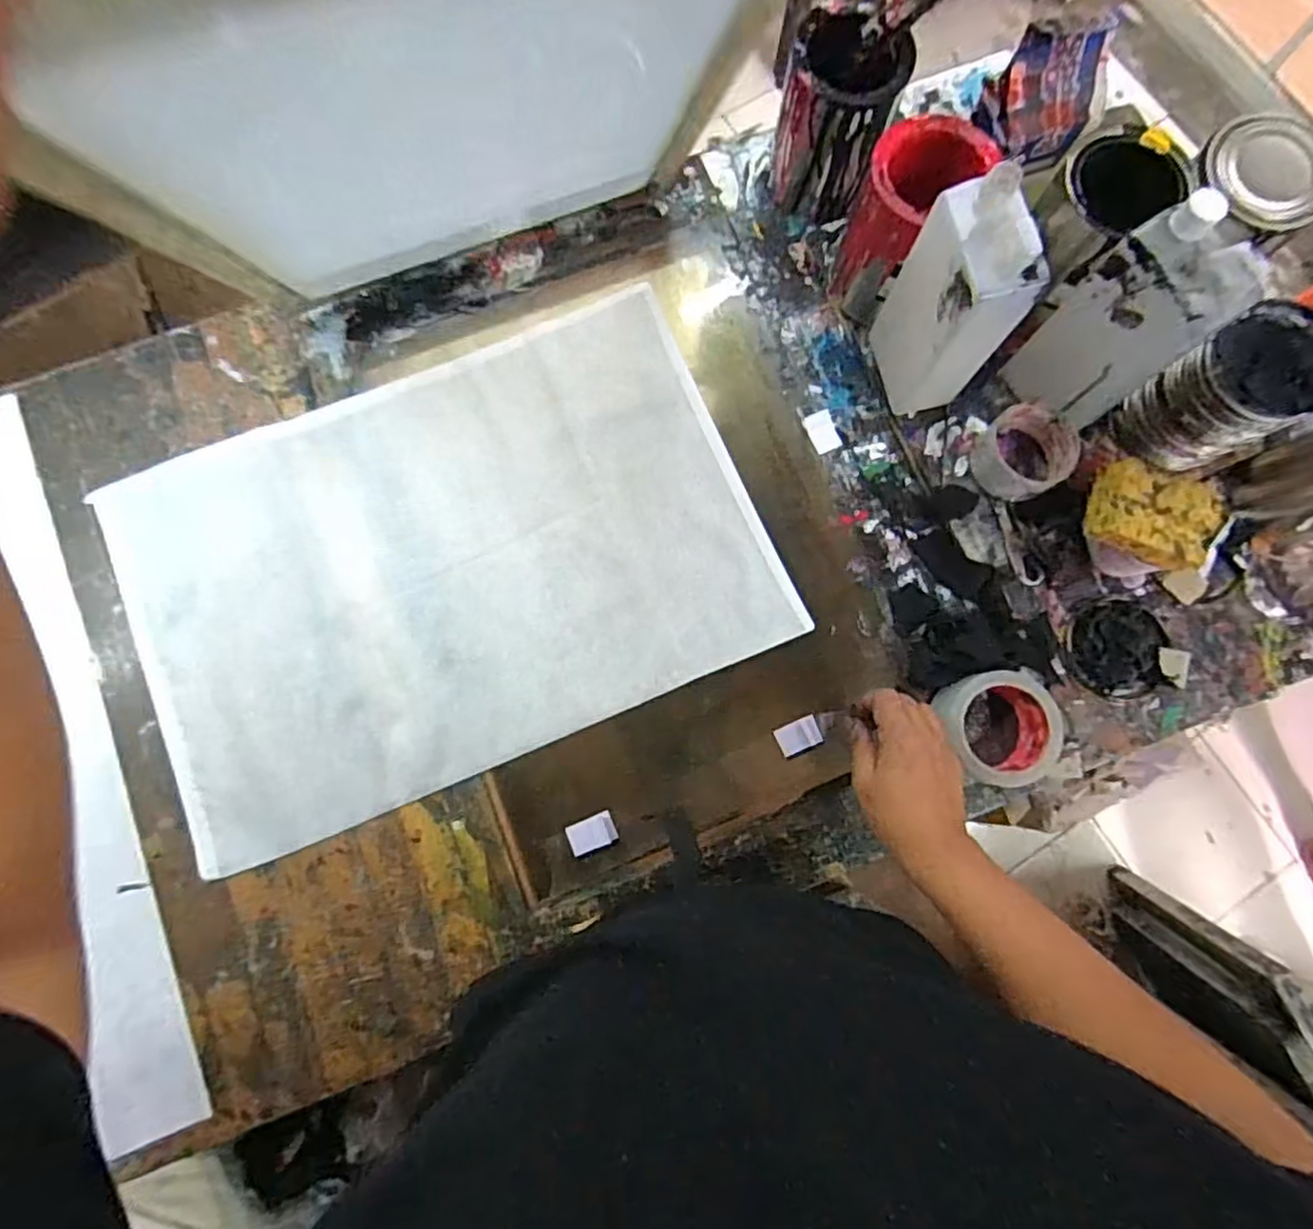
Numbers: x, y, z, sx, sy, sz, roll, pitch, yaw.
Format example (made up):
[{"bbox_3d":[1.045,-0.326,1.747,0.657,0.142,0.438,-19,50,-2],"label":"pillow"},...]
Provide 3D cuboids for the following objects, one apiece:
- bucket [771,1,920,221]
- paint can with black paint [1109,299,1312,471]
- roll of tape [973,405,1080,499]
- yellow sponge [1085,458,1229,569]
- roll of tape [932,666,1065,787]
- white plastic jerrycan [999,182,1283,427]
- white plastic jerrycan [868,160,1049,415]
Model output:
[{"bbox_3d":[0.174,-0.481,0.680,0.095,0.148,0.097,0,79,0],"label":"bucket"},{"bbox_3d":[0.502,-0.194,0.611,0.096,0.132,0.092,0,79,0],"label":"paint can with black paint"},{"bbox_3d":[0.350,-0.153,0.662,0.082,0.056,0.082,0,79,0],"label":"roll of tape"},{"bbox_3d":[0.433,-0.085,0.595,0.099,0.032,0.073,19,80,2],"label":"yellow sponge"},{"bbox_3d":[0.307,0.103,0.622,0.102,0.050,0.101,0,79,0],"label":"roll of tape"},{"bbox_3d":[0.388,-0.242,0.577,0.062,0.206,0.104,-41,83,-8],"label":"white plastic jerrycan"},{"bbox_3d":[0.250,-0.258,0.597,0.057,0.235,0.104,-11,80,-3],"label":"white plastic jerrycan"}]

